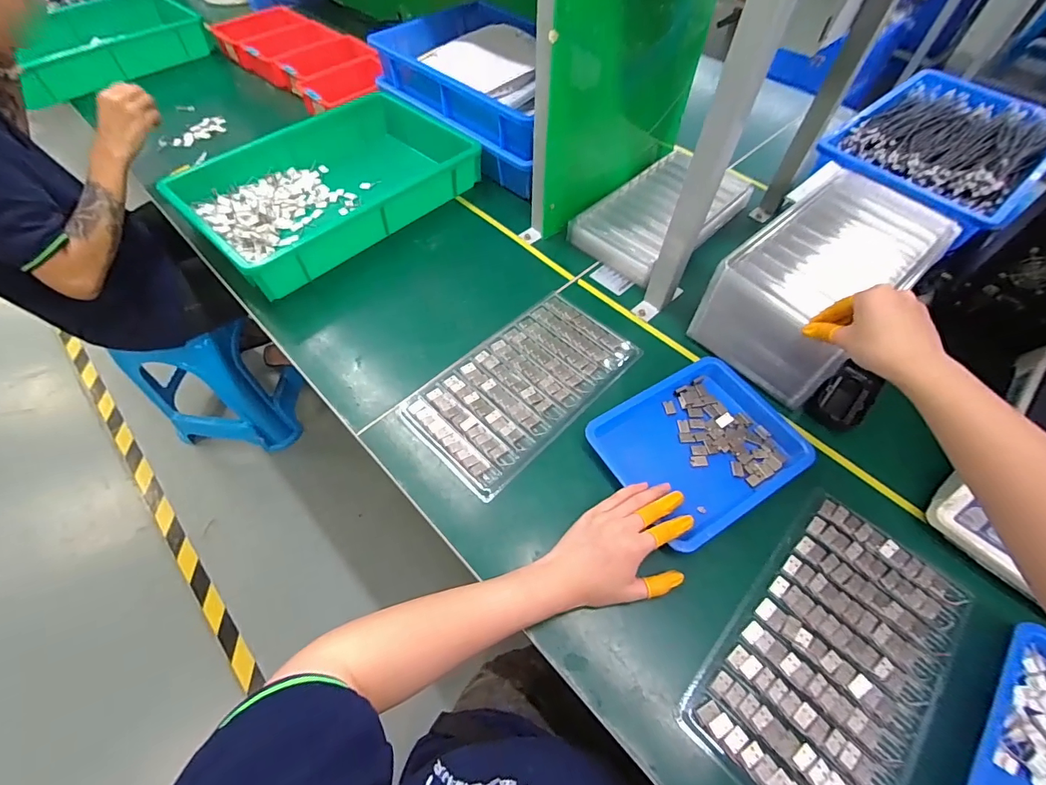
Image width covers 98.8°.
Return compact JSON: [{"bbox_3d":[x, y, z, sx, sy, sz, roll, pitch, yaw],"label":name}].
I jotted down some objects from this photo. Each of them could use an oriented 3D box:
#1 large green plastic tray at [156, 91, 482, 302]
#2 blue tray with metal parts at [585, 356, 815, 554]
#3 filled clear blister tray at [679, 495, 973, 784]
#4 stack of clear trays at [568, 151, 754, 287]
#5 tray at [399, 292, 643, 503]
[{"bbox_3d":[-0.326,-0.360,0.759,0.292,0.065,0.436,39,65,21],"label":"large green plastic tray"},{"bbox_3d":[0.207,0.057,0.522,0.214,0.033,0.174,-30,64,-19],"label":"blue tray with metal parts"},{"bbox_3d":[0.288,0.242,0.418,0.288,0.016,0.149,-40,66,-23],"label":"filled clear blister tray"},{"bbox_3d":[0.235,-0.302,0.753,0.178,0.042,0.299,38,64,21],"label":"stack of clear trays"},{"bbox_3d":[0.002,-0.015,0.583,0.163,0.015,0.288,41,65,21],"label":"tray"}]

